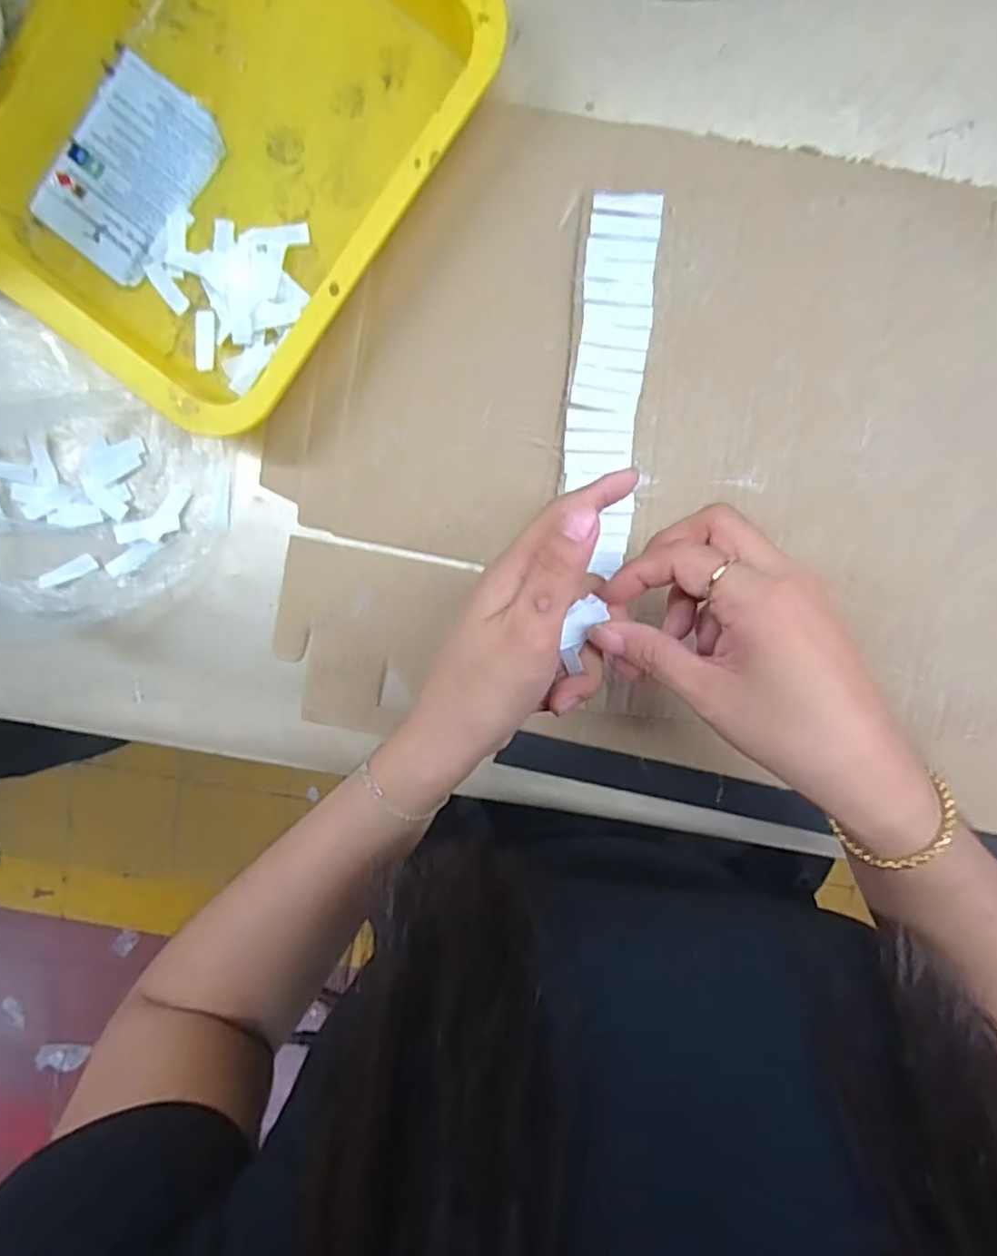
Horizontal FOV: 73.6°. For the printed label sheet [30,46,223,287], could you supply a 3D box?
[{"bbox_3d":[-0.201,-0.248,0.363,0.072,0.004,0.101,39,97,-3],"label":"printed label sheet"}]

